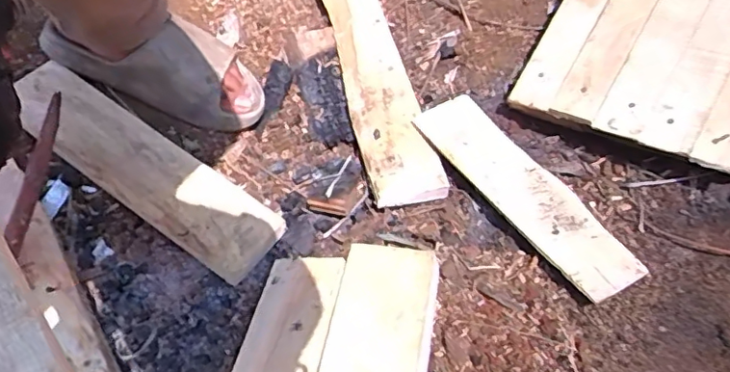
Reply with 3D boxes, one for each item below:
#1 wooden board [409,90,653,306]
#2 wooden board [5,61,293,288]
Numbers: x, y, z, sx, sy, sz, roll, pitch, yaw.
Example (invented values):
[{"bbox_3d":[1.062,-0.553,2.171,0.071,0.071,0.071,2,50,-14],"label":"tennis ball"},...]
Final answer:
[{"bbox_3d":[0.180,-0.002,0.671,0.083,0.014,0.315,-28,54,-17],"label":"wooden board"},{"bbox_3d":[-0.267,-0.024,0.680,0.370,0.018,0.093,33,61,11],"label":"wooden board"}]

